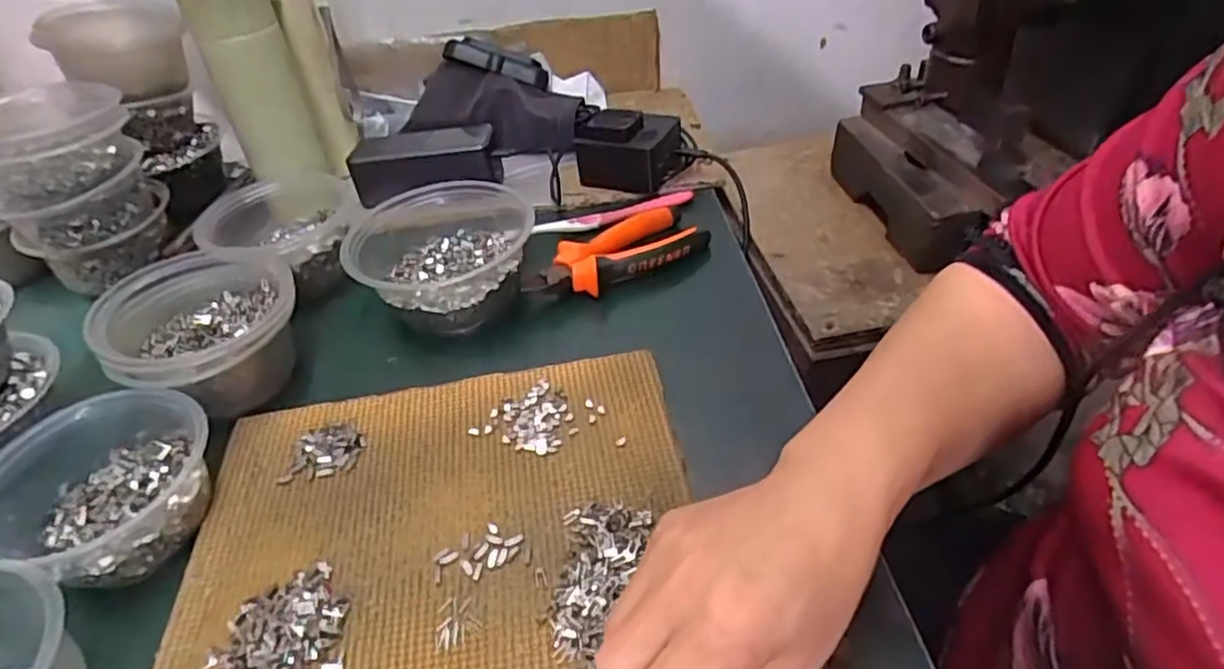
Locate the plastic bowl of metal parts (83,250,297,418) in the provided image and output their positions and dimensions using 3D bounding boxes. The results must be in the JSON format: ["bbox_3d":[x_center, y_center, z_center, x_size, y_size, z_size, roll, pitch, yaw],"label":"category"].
[{"bbox_3d":[-0.263,0.000,0.462,0.110,0.072,0.113,-4,41,4],"label":"plastic bowl of metal parts"}]

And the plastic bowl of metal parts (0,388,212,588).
[{"bbox_3d":[-0.286,0.082,0.385,0.118,0.054,0.109,-4,41,4],"label":"plastic bowl of metal parts"}]

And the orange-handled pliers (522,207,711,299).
[{"bbox_3d":[0.008,-0.065,0.538,0.152,0.017,0.069,-28,45,-22],"label":"orange-handled pliers"}]

